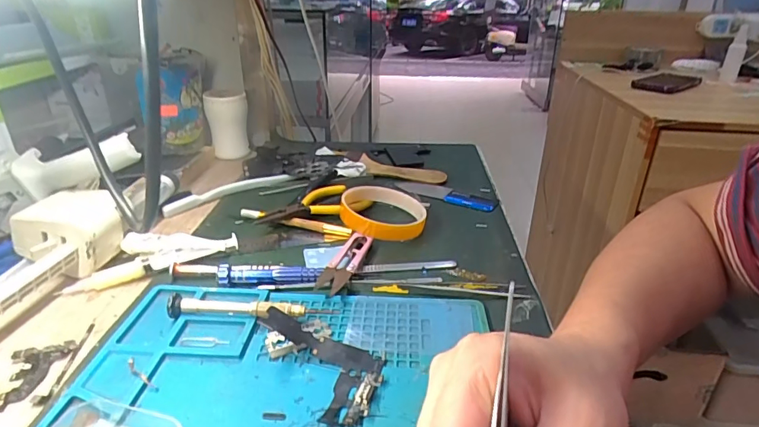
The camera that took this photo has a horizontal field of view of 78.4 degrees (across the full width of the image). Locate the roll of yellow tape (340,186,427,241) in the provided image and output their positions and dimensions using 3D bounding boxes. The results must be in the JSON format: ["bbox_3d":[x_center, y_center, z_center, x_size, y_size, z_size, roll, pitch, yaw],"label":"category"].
[{"bbox_3d":[0.003,-0.002,0.452,0.081,0.024,0.081,1,26,0],"label":"roll of yellow tape"}]

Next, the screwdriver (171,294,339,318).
[{"bbox_3d":[-0.088,0.065,0.321,0.112,0.016,0.013,1,26,0],"label":"screwdriver"}]

